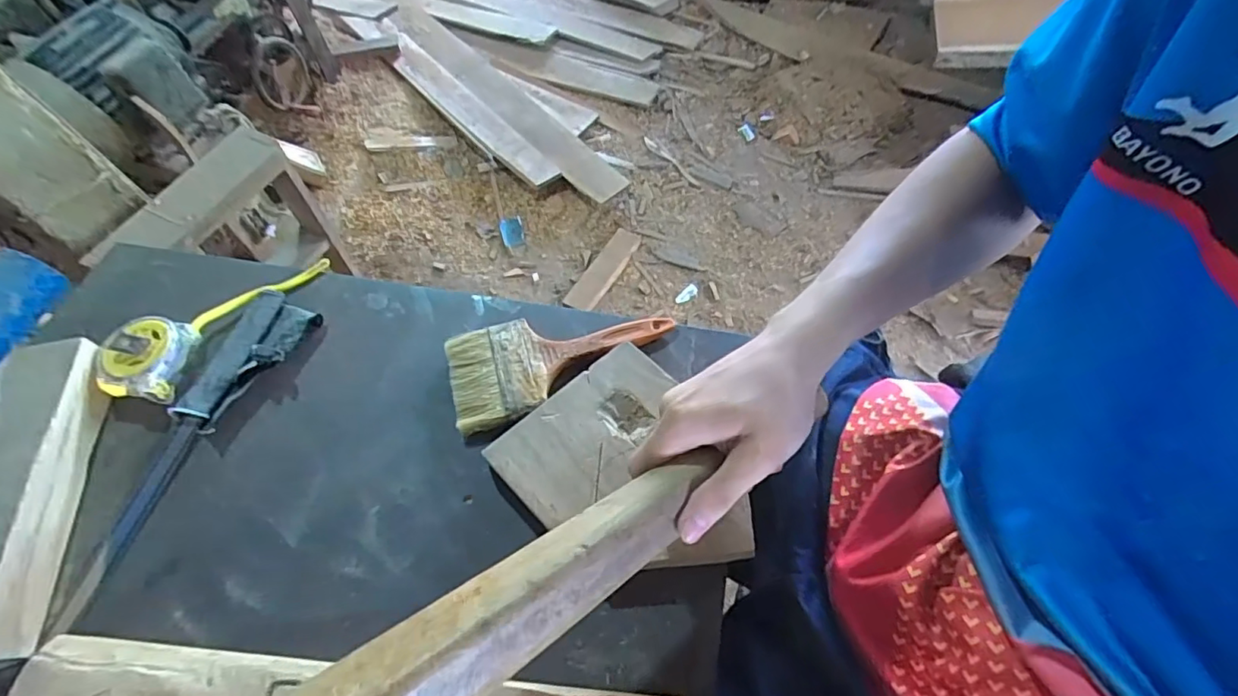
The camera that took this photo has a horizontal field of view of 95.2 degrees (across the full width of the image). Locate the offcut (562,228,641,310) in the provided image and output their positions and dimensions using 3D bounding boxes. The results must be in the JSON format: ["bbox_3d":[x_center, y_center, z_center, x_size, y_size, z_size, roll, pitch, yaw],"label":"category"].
[{"bbox_3d":[-0.040,-0.218,1.543,0.082,0.026,0.305,25,61,19],"label":"offcut"}]

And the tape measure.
[{"bbox_3d":[-0.364,-0.034,0.507,0.065,0.031,0.194,29,64,20],"label":"tape measure"}]

